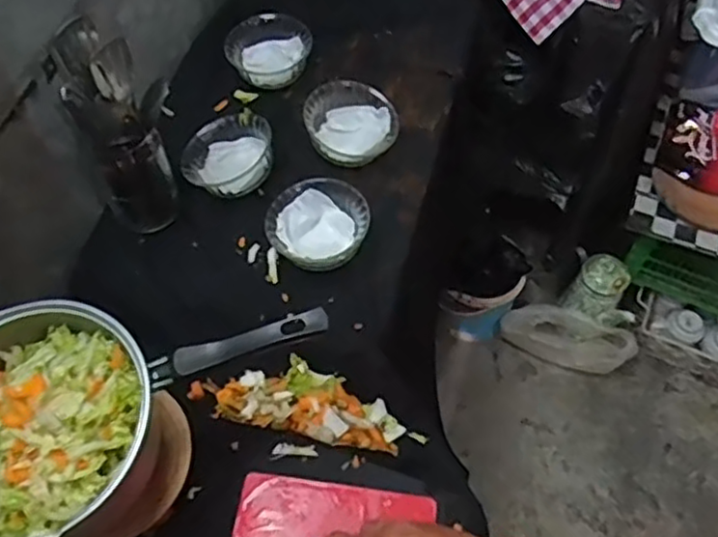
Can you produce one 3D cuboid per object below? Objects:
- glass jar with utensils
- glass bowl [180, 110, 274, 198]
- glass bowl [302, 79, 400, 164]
[{"bbox_3d":[-0.234,-0.136,0.689,0.088,0.233,0.071,-22,61,-14],"label":"glass jar with utensils"},{"bbox_3d":[-0.147,-0.127,0.779,0.103,0.050,0.103,0,58,0],"label":"glass bowl"},{"bbox_3d":[-0.010,-0.171,0.801,0.105,0.052,0.092,-9,58,-6],"label":"glass bowl"}]

